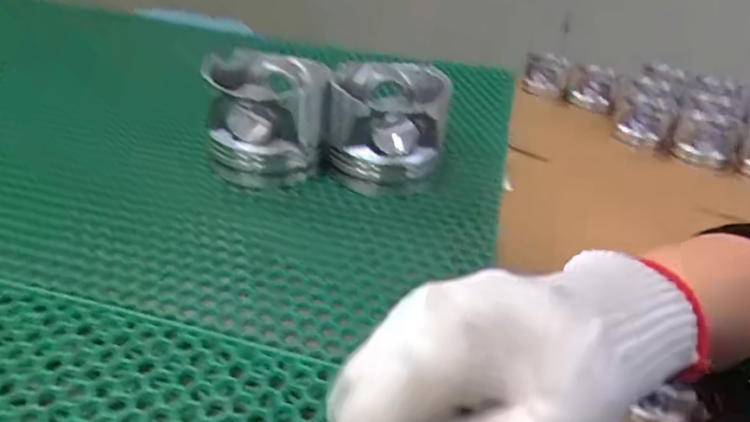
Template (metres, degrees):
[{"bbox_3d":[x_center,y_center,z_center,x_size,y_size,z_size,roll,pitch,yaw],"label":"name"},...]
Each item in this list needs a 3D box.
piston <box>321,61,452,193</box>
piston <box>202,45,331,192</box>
[{"bbox_3d":[0.008,-0.066,0.454,0.086,0.071,0.086,10,34,6],"label":"piston"},{"bbox_3d":[-0.078,-0.070,0.440,0.081,0.076,0.084,5,34,-1],"label":"piston"}]

